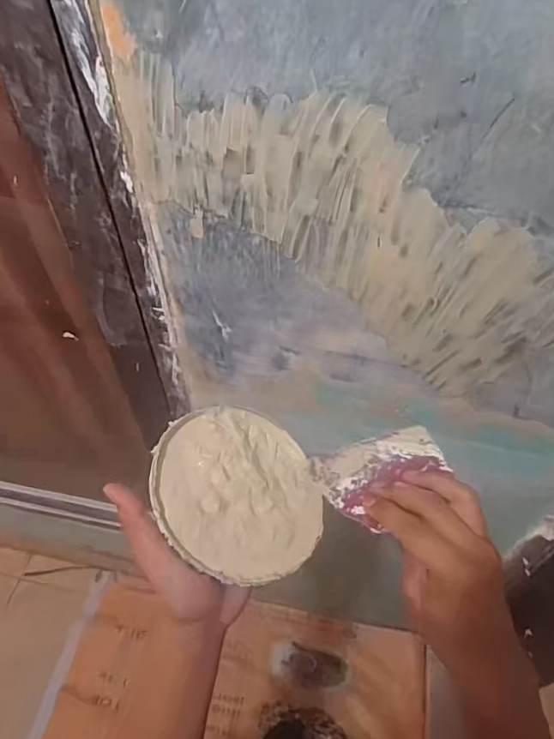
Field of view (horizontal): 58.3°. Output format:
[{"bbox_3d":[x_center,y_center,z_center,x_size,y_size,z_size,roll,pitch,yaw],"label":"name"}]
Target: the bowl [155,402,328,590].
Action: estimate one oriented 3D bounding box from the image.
[{"bbox_3d":[-0.036,0.109,0.423,0.144,0.055,0.141,3,55,-31],"label":"bowl"}]

